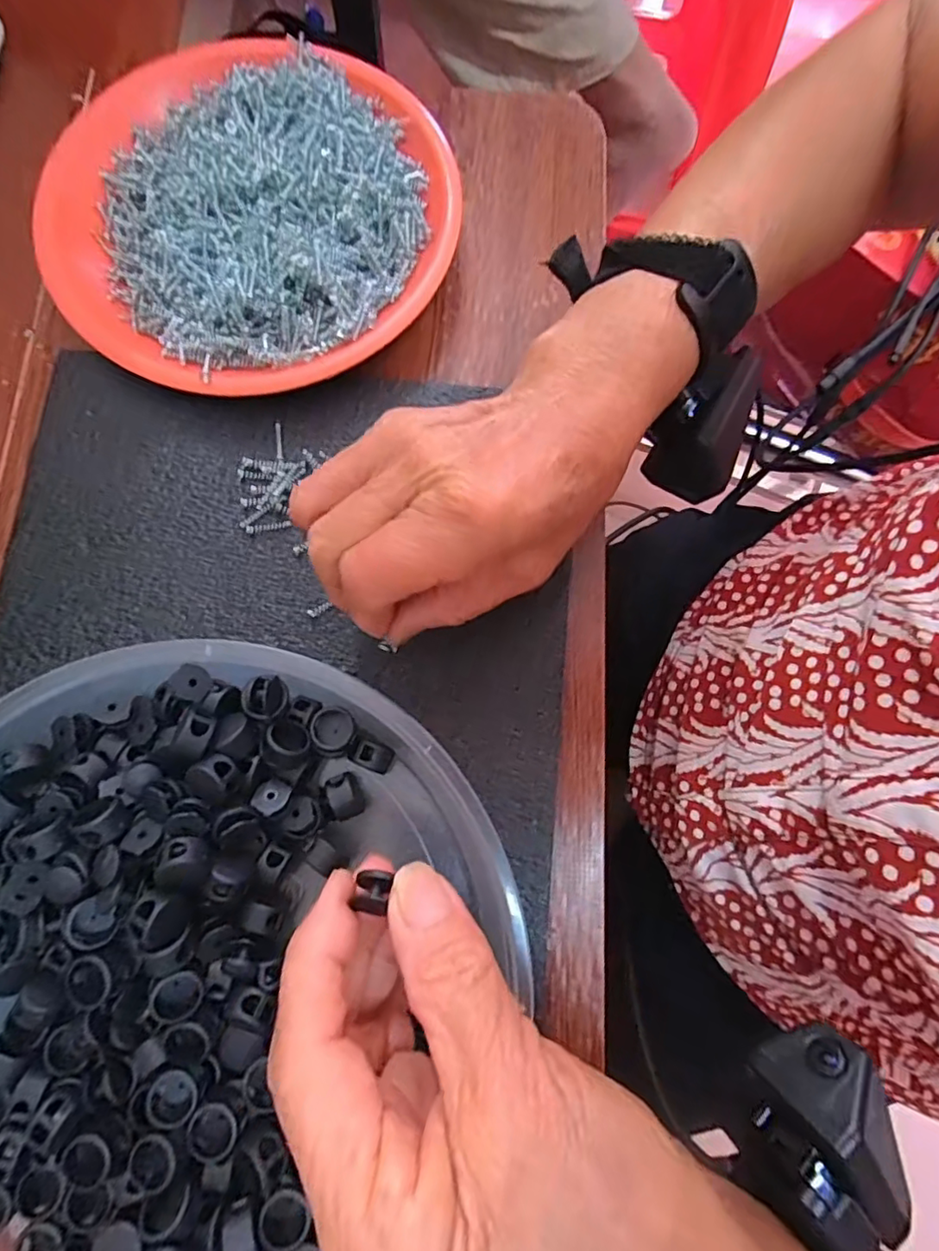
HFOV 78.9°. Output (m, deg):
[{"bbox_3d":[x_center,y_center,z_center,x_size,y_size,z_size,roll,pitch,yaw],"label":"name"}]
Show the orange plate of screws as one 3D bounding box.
[{"bbox_3d":[-0.107,-0.200,0.279,0.185,0.033,0.189,1,79,-3],"label":"orange plate of screws"}]

